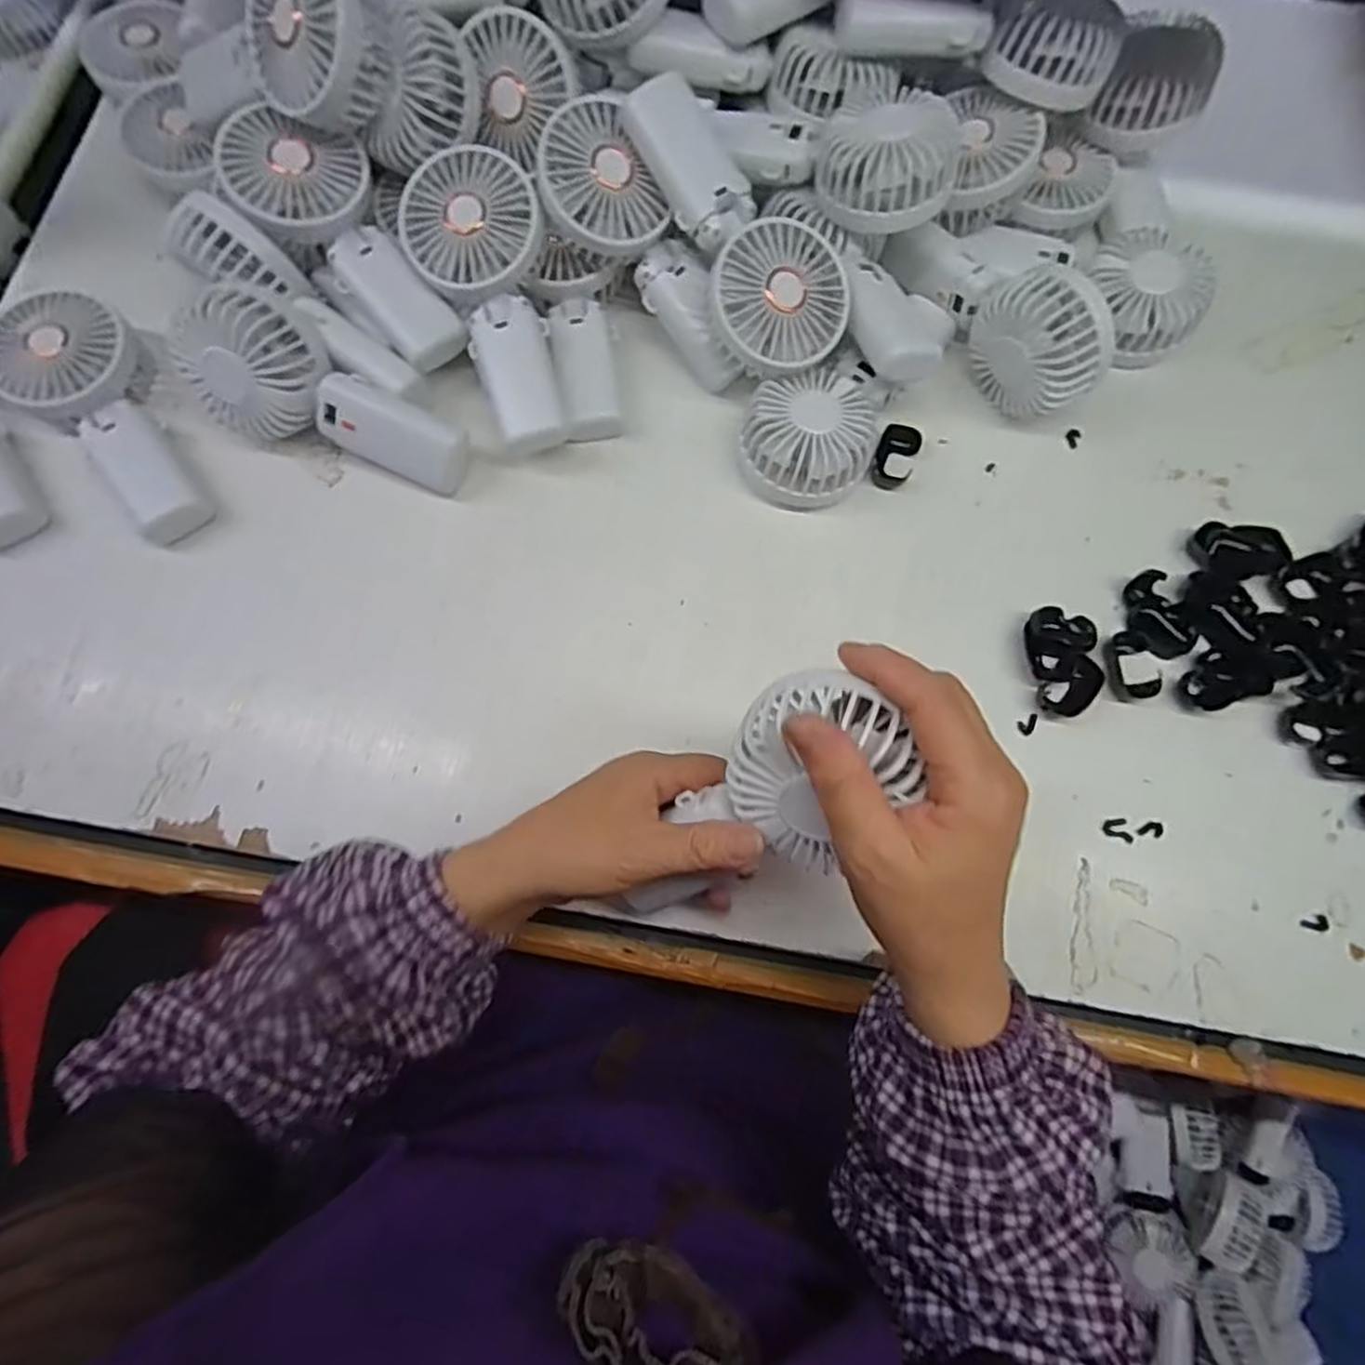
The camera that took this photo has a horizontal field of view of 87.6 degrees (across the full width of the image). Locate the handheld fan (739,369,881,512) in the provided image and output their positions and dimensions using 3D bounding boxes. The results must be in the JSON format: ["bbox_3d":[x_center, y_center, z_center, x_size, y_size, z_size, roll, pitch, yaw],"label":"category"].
[{"bbox_3d":[0.083,-0.159,0.465,0.082,0.053,0.081,0,74,0],"label":"handheld fan"}]

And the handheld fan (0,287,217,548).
[{"bbox_3d":[-0.366,-0.177,0.460,0.180,0.050,0.084,41,77,10],"label":"handheld fan"}]

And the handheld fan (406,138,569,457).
[{"bbox_3d":[-0.118,-0.239,0.449,0.084,0.044,0.188,-17,93,-5],"label":"handheld fan"}]

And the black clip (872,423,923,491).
[{"bbox_3d":[0.143,-0.152,0.478,0.027,0.020,0.039,17,74,5],"label":"black clip"}]

